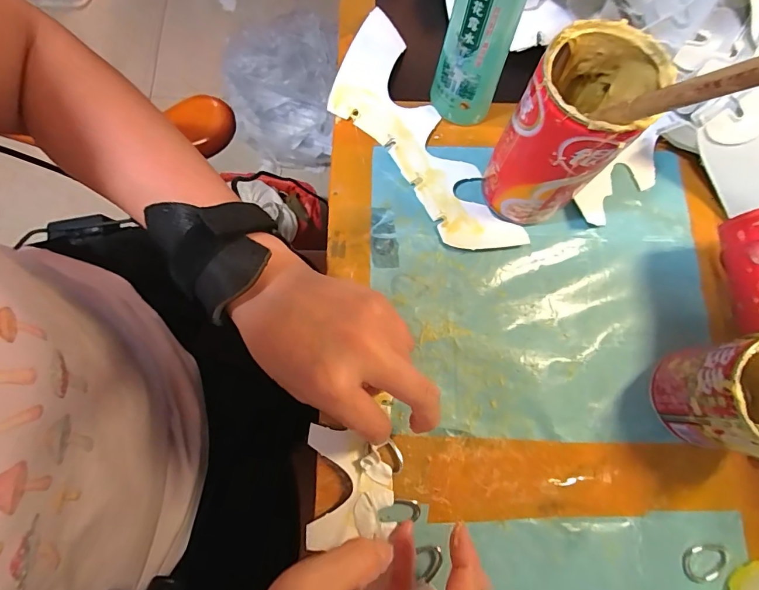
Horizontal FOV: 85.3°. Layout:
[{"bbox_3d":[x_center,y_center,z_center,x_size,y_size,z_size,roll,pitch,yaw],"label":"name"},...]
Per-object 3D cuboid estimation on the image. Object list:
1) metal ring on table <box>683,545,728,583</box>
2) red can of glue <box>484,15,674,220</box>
[{"bbox_3d":[0.206,0.169,0.259,0.030,0.004,0.018,-12,77,-3],"label":"metal ring on table"},{"bbox_3d":[0.112,-0.098,0.260,0.059,0.123,0.064,0,77,0],"label":"red can of glue"}]

